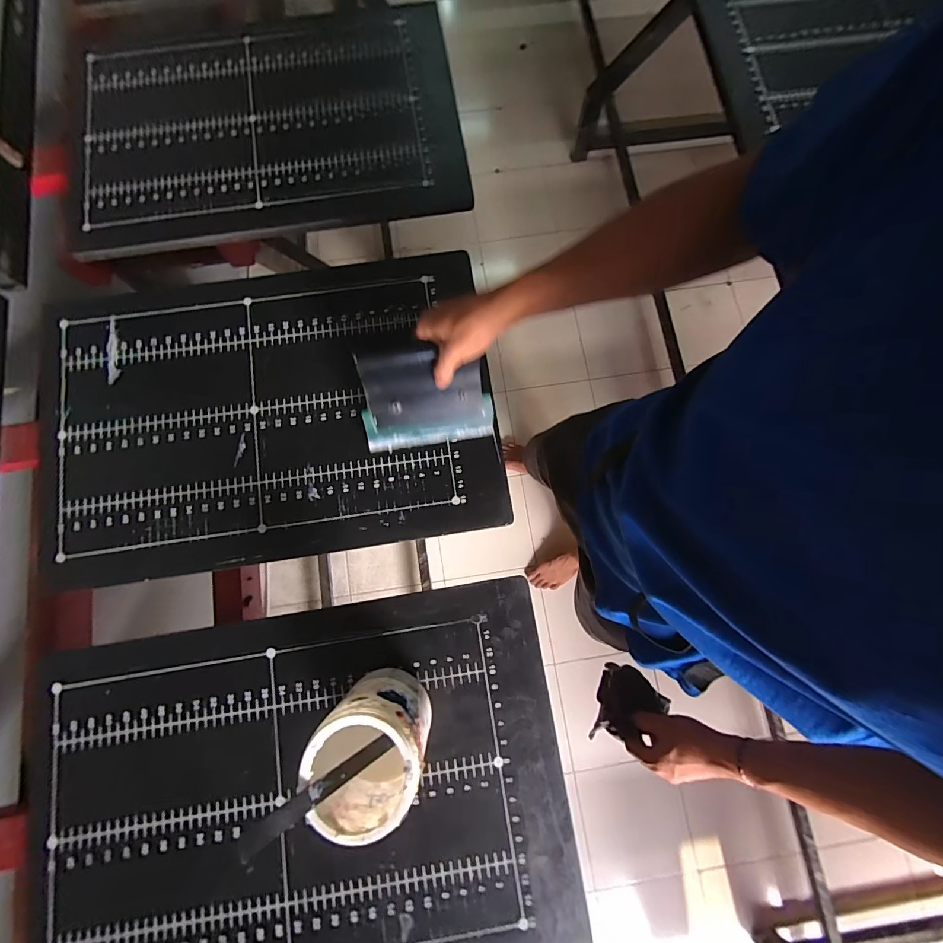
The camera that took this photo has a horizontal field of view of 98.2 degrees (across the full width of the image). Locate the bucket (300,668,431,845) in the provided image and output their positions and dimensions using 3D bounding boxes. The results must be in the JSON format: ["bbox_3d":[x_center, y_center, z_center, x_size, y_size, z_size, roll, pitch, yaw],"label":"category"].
[{"bbox_3d":[-0.093,0.268,0.408,0.093,0.142,0.102,0,79,-1],"label":"bucket"}]

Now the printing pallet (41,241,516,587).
[{"bbox_3d":[-0.270,-0.086,0.544,0.579,0.013,0.396,-8,79,-2],"label":"printing pallet"}]

